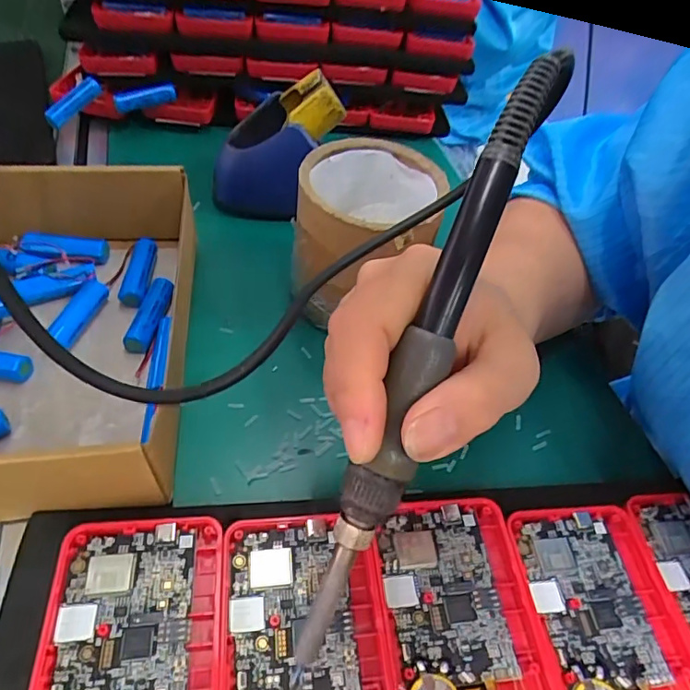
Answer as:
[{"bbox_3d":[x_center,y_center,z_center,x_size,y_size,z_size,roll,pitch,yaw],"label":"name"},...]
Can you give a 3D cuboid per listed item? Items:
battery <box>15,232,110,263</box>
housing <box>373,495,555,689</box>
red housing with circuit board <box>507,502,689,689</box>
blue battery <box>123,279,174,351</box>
[{"bbox_3d":[-0.182,-0.059,0.334,0.055,0.019,0.018,6,49,-2],"label":"battery"},{"bbox_3d":[0.048,0.118,0.203,0.060,0.009,0.119,0,50,-8],"label":"housing"},{"bbox_3d":[0.112,0.125,0.209,0.064,0.012,0.119,1,50,-7],"label":"red housing with circuit board"},{"bbox_3d":[-0.113,-0.017,0.304,0.015,0.018,0.048,10,49,1],"label":"blue battery"}]

